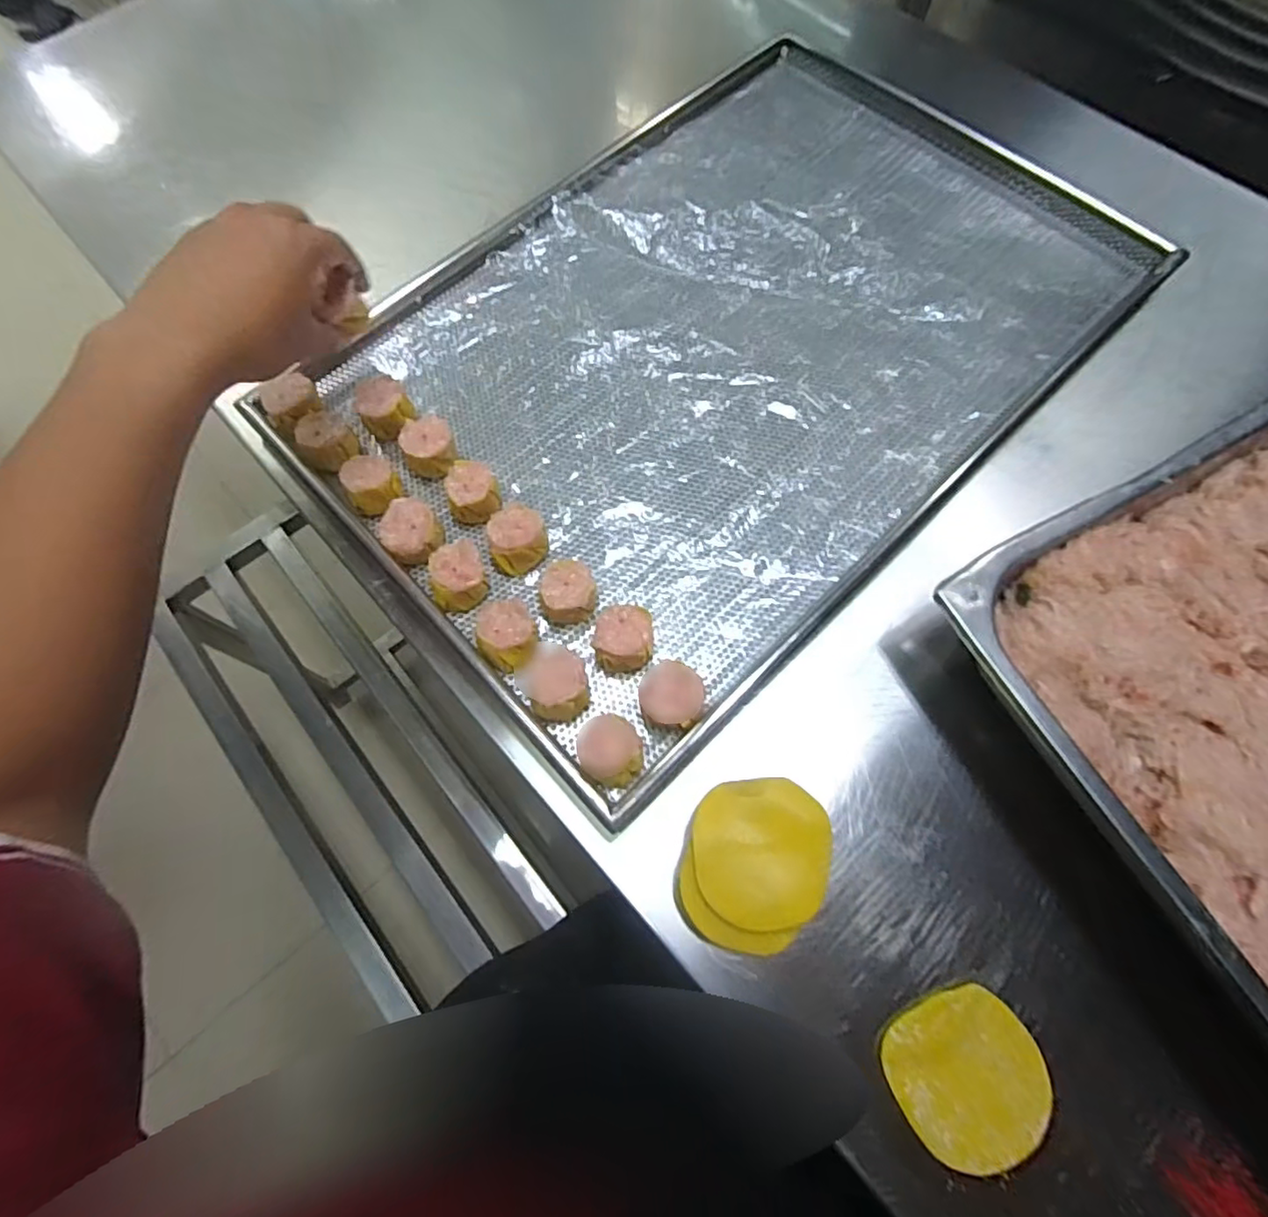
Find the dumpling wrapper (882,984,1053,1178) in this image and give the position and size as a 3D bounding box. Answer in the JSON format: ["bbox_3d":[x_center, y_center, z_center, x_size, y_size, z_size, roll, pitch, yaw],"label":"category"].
[{"bbox_3d":[0.172,0.241,0.322,0.075,0.006,0.074,0,71,0],"label":"dumpling wrapper"}]

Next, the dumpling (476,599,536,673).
[{"bbox_3d":[-0.081,0.017,0.401,0.038,0.027,0.039,0,71,0],"label":"dumpling"}]

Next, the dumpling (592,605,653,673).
[{"bbox_3d":[-0.007,0.019,0.399,0.035,0.030,0.039,2,71,1],"label":"dumpling"}]

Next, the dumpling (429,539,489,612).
[{"bbox_3d":[-0.116,-0.022,0.416,0.034,0.025,0.041,-15,72,-5],"label":"dumpling"}]

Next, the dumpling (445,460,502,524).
[{"bbox_3d":[-0.113,-0.083,0.443,0.034,0.026,0.039,-3,71,-1],"label":"dumpling"}]

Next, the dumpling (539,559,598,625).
[{"bbox_3d":[-0.043,-0.011,0.412,0.035,0.028,0.039,-15,72,-5],"label":"dumpling"}]

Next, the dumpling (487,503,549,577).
[{"bbox_3d":[-0.078,-0.049,0.428,0.037,0.028,0.044,-13,71,-5],"label":"dumpling"}]

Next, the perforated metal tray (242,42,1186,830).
[{"bbox_3d":[0.074,-0.218,0.489,0.638,0.038,0.427,-43,76,-13],"label":"perforated metal tray"}]

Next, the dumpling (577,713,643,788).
[{"bbox_3d":[-0.012,0.084,0.371,0.041,0.033,0.040,-5,71,-2],"label":"dumpling"}]

